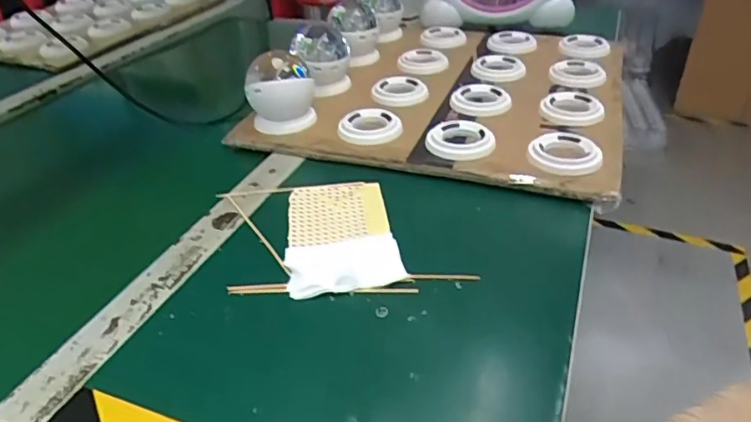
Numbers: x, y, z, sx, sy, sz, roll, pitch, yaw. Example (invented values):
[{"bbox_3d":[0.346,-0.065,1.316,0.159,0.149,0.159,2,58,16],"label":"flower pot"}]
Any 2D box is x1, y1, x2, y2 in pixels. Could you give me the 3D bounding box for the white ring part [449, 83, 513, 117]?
[{"bbox_3d":[0.129,-0.138,0.668,0.078,0.014,0.078,-2,36,1],"label":"white ring part"}]

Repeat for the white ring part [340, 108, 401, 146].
[{"bbox_3d":[-0.007,-0.096,0.617,0.062,0.015,0.070,25,44,32],"label":"white ring part"}]

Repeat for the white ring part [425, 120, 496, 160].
[{"bbox_3d":[0.089,-0.076,0.579,0.067,0.016,0.071,-2,36,1],"label":"white ring part"}]

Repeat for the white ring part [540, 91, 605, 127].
[{"bbox_3d":[0.226,-0.121,0.638,0.062,0.014,0.080,-10,37,-10],"label":"white ring part"}]

